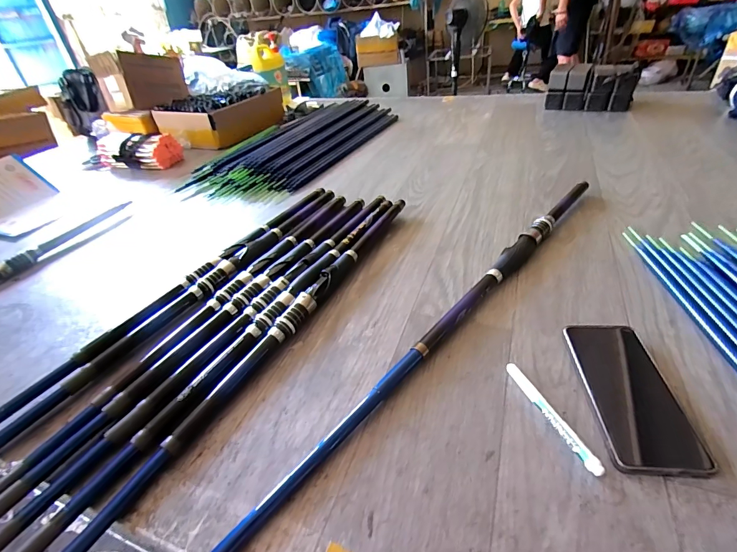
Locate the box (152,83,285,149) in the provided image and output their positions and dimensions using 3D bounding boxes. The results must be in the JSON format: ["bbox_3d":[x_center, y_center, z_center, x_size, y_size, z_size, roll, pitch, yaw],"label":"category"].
[{"bbox_3d":[-0.491,-0.550,1.266,0.257,0.132,0.355,14,42,26],"label":"box"}]

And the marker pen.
[{"bbox_3d":[0.171,0.130,0.354,0.012,0.013,0.121,-16,38,-11],"label":"marker pen"}]

